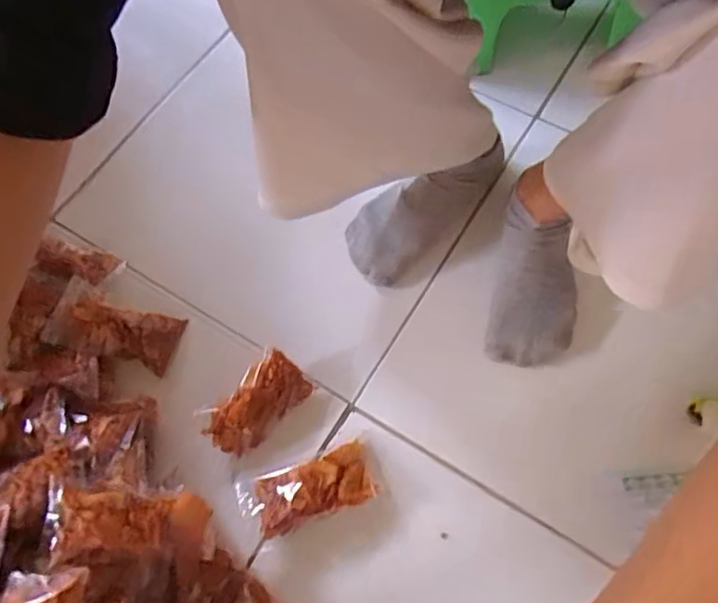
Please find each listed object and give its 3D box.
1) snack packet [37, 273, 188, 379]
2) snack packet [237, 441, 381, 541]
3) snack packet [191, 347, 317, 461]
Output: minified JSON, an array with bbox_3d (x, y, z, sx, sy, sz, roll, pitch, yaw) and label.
[{"bbox_3d":[-0.231,0.024,0.553,0.114,0.028,0.065,19,68,-9],"label":"snack packet"},{"bbox_3d":[-0.046,0.165,0.508,0.121,0.023,0.052,-19,67,-6],"label":"snack packet"},{"bbox_3d":[-0.095,0.095,0.536,0.051,0.034,0.097,41,74,18],"label":"snack packet"}]

